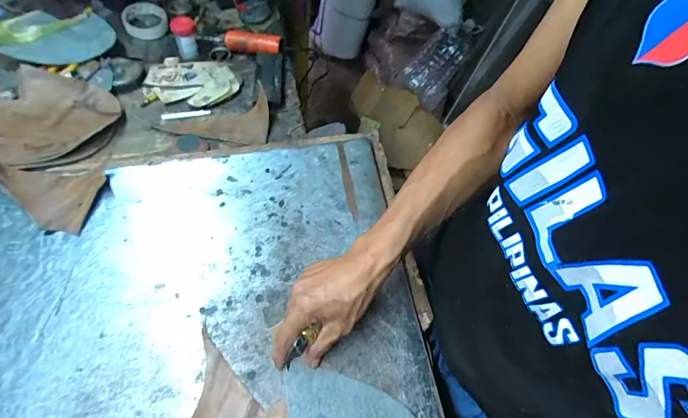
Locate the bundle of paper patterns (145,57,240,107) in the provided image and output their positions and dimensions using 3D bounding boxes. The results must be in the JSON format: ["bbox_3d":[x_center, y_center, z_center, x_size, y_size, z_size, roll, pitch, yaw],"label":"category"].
[{"bbox_3d":[-0.280,-0.236,0.685,0.160,0.015,0.116,2,57,-3],"label":"bundle of paper patterns"}]

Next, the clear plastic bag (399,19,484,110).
[{"bbox_3d":[0.439,-0.687,1.706,0.218,0.061,0.426,31,100,-9],"label":"clear plastic bag"}]

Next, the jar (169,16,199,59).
[{"bbox_3d":[-0.317,-0.345,0.748,0.042,0.085,0.041,2,57,-3],"label":"jar"}]

